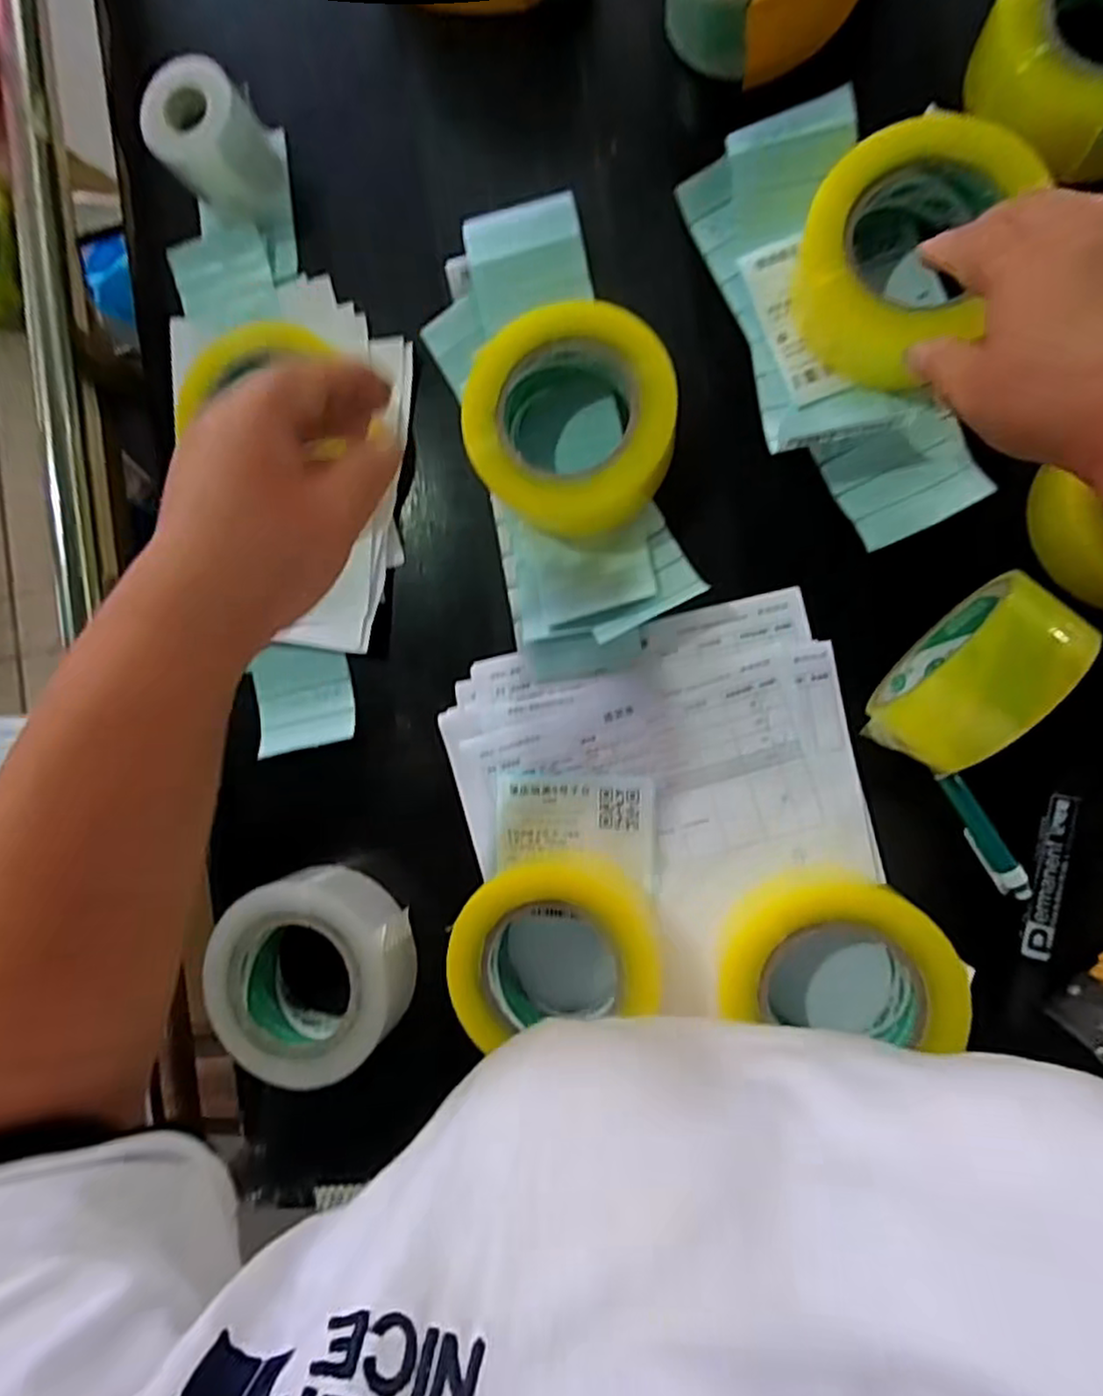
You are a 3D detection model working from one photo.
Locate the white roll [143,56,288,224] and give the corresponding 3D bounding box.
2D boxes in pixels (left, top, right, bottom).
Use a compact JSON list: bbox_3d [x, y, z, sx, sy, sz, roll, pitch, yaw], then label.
[{"bbox_3d":[-0.233,-0.383,0.481,0.071,0.071,0.072,0,89,9],"label":"white roll"}]

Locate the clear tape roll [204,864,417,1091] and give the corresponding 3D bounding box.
[{"bbox_3d":[-0.159,0.183,0.462,0.126,0.054,0.126,0,89,9],"label":"clear tape roll"}]

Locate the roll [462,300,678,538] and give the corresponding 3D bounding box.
[{"bbox_3d":[0.013,-0.167,0.425,0.124,0.064,0.115,0,89,9],"label":"roll"}]

